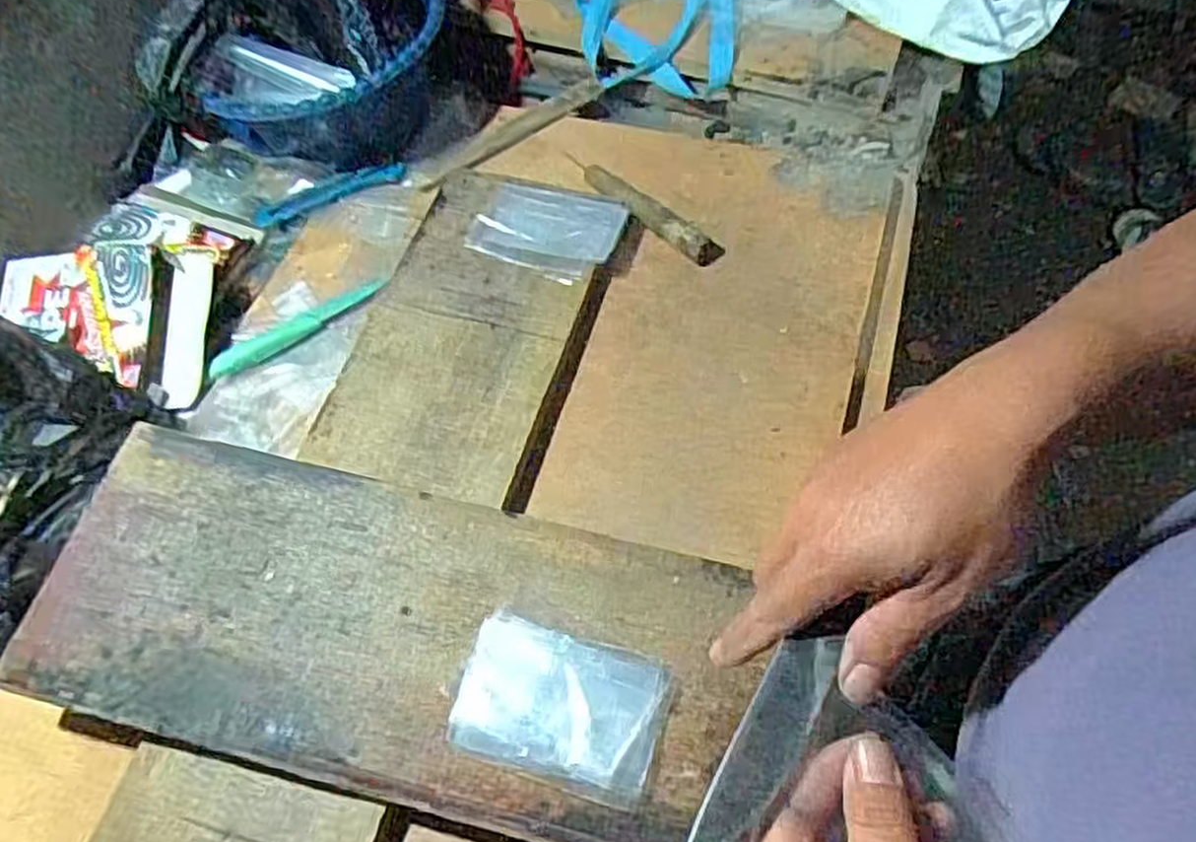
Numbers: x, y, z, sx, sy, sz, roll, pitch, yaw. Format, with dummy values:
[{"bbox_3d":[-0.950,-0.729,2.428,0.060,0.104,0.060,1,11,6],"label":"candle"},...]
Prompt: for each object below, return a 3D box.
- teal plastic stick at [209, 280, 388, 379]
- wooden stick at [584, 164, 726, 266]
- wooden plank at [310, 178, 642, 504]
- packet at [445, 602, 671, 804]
[{"bbox_3d":[-0.246,-0.078,0.650,0.154,0.006,0.024,-29,63,-13],"label":"teal plastic stick"},{"bbox_3d":[0.044,-0.183,0.684,0.148,0.022,0.028,38,69,21],"label":"wooden stick"},{"bbox_3d":[-0.097,-0.075,0.634,0.179,0.020,0.289,15,62,11],"label":"wooden plank"},{"bbox_3d":[-0.022,0.164,0.459,0.118,0.008,0.080,13,62,10],"label":"packet"}]

